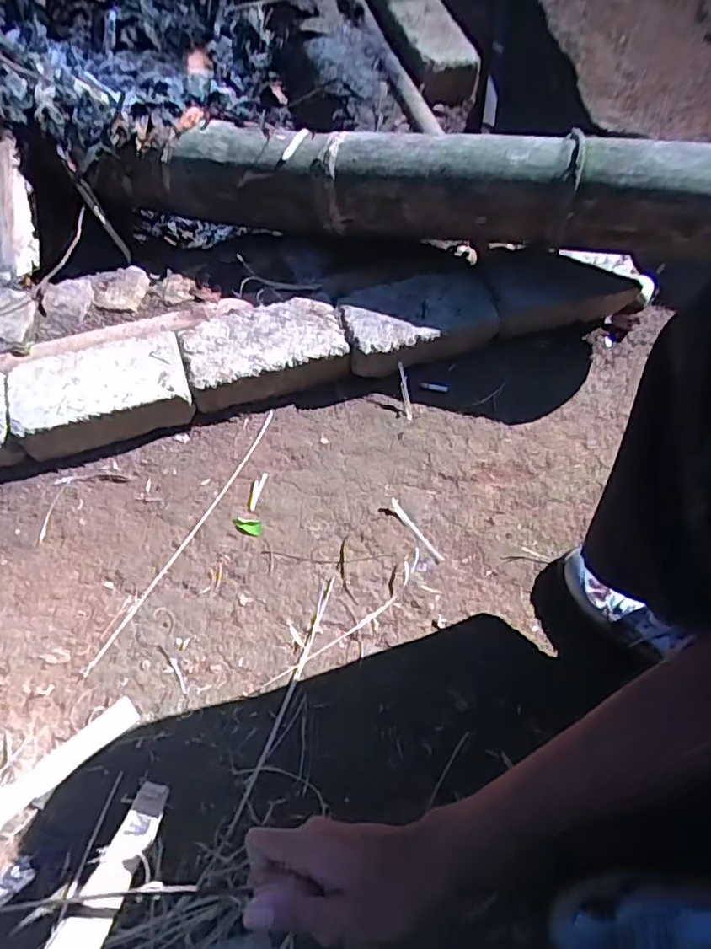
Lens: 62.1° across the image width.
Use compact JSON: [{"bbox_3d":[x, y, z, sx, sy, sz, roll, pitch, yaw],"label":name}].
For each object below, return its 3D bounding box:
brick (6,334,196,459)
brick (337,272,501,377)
[{"bbox_3d":[-0.323,-0.112,0.755,0.210,0.060,0.126,-17,66,-7],"label":"brick"},{"bbox_3d":[0.086,-0.214,0.810,0.209,0.054,0.118,-12,66,-6],"label":"brick"}]

